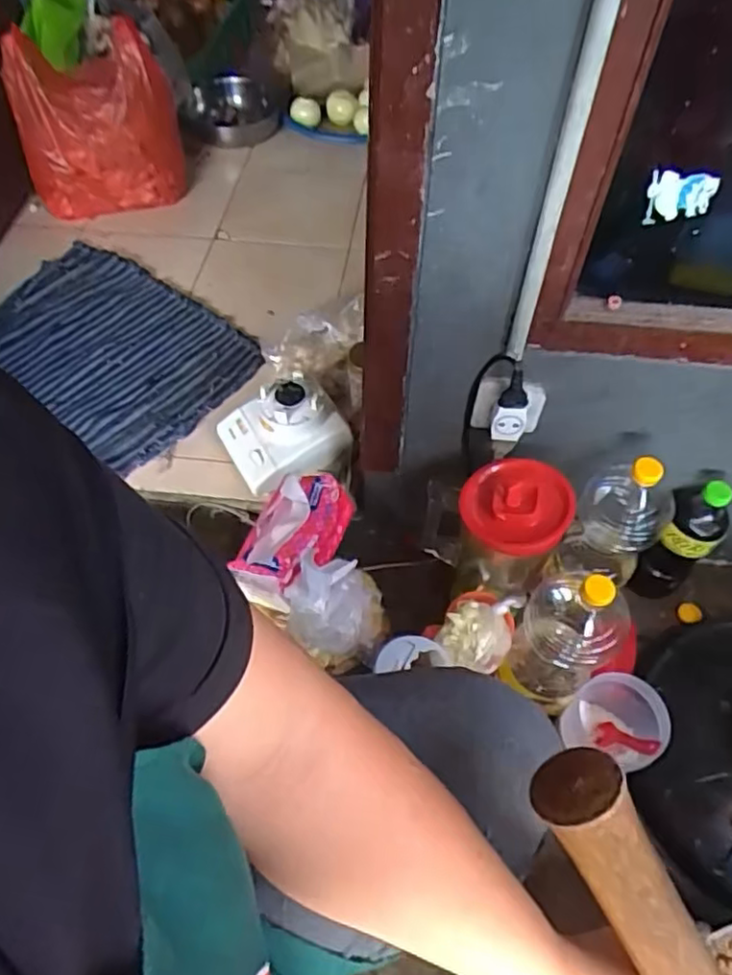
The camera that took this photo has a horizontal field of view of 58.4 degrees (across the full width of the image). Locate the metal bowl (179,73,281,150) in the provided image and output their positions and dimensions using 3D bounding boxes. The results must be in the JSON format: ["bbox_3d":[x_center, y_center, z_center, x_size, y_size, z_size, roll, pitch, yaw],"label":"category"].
[{"bbox_3d":[-0.288,-0.816,1.421,0.201,0.070,0.201,-1,55,-1],"label":"metal bowl"}]

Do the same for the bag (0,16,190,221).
[{"bbox_3d":[-0.506,-0.691,1.241,0.285,0.287,0.117,-11,56,-9],"label":"bag"}]

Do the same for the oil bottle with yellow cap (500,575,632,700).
[{"bbox_3d":[0.223,0.172,0.748,0.101,0.265,0.087,34,61,20],"label":"oil bottle with yellow cap"}]

